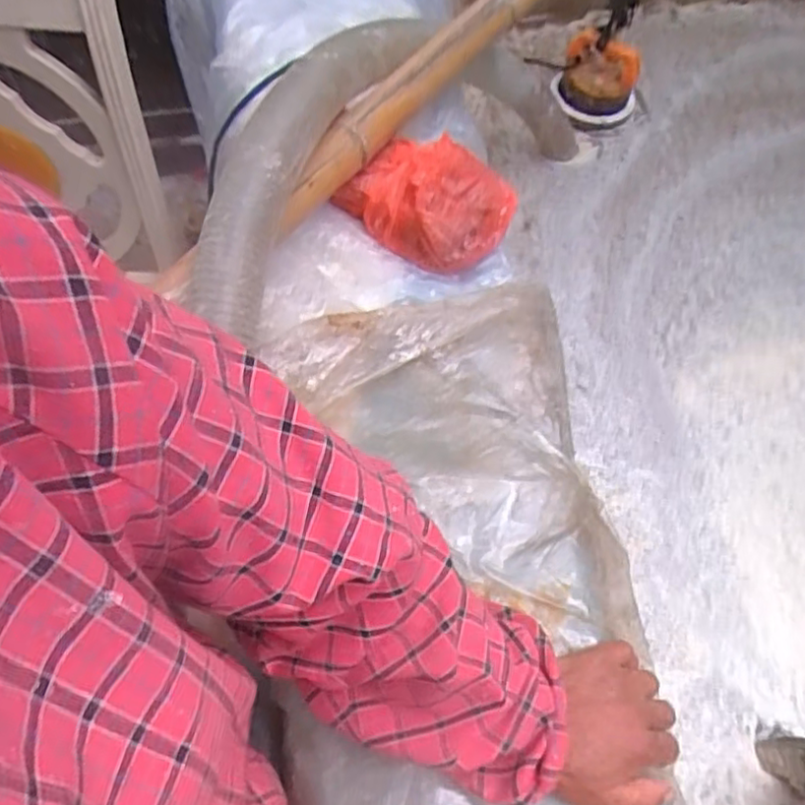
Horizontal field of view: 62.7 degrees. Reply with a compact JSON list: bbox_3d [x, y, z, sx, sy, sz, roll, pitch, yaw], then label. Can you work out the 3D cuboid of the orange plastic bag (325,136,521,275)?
[{"bbox_3d":[0.019,-0.199,0.631,0.164,0.076,0.109,20,60,8],"label":"orange plastic bag"}]

